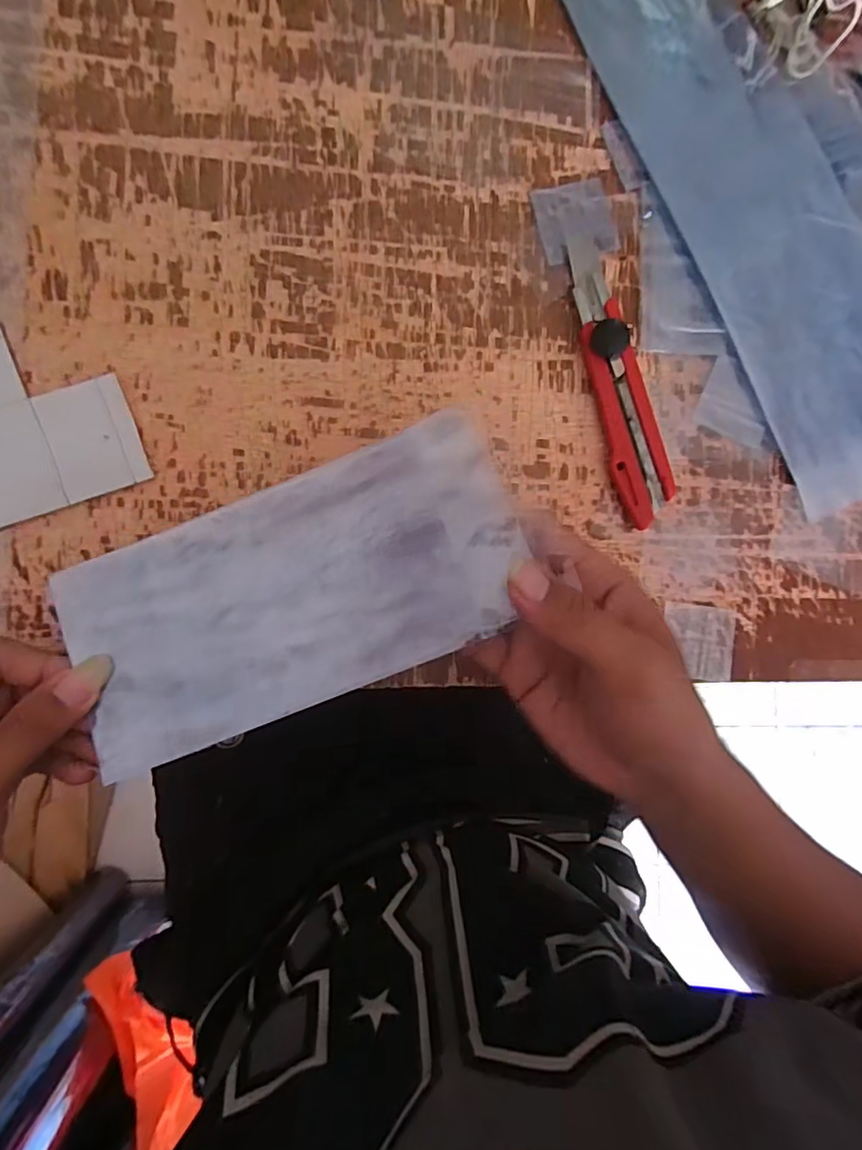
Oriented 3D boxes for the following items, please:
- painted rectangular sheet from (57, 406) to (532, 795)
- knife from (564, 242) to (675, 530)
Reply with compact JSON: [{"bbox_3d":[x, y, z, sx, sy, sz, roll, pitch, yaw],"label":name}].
[{"bbox_3d":[-0.066,0.007,0.260,0.218,0.008,0.108,-21,85,3],"label":"painted rectangular sheet"},{"bbox_3d":[0.110,-0.115,0.321,0.031,0.016,0.172,-13,89,-8],"label":"knife"}]

